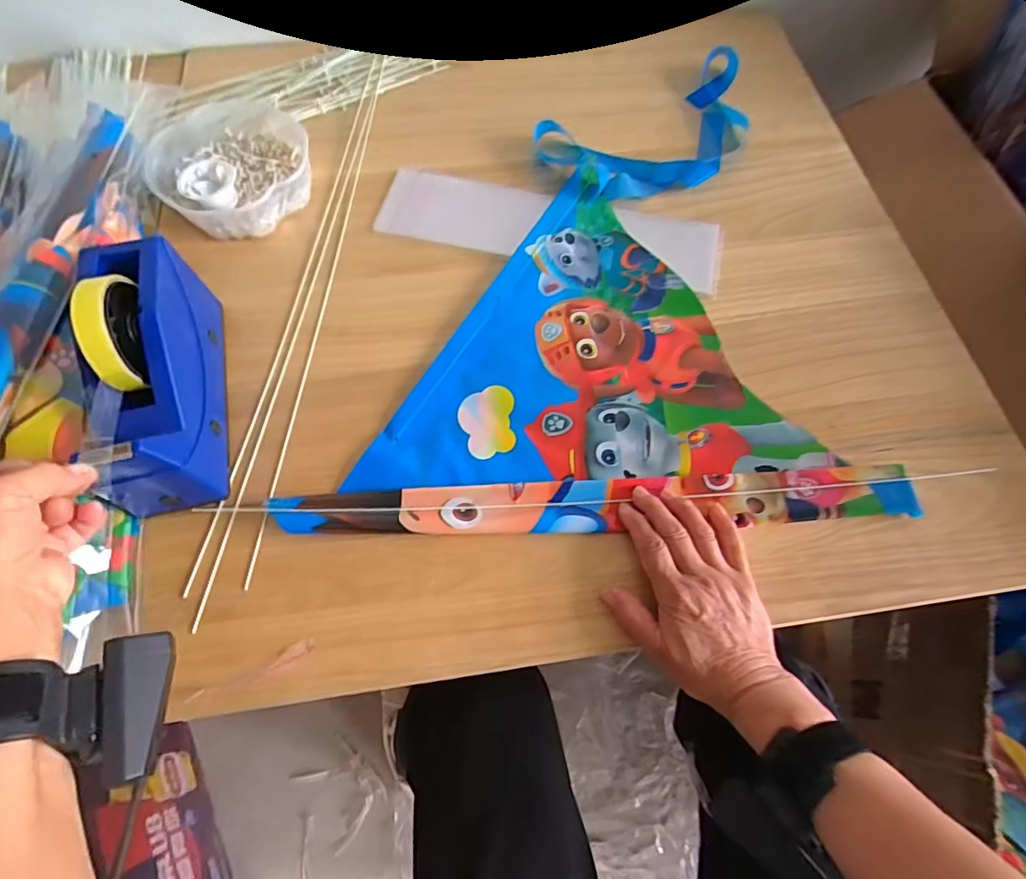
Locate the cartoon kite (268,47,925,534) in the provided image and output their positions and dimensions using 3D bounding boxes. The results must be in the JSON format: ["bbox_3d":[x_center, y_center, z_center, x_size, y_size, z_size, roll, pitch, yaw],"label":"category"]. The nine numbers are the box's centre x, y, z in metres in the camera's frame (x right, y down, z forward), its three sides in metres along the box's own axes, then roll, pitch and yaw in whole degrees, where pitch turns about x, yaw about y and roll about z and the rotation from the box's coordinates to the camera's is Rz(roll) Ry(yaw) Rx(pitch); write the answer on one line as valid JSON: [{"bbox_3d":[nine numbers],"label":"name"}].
[{"bbox_3d":[0.060,-0.176,0.528,0.470,0.016,0.544,-3,66,-3],"label":"cartoon kite"}]

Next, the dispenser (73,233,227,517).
[{"bbox_3d":[-0.284,-0.054,0.404,0.073,0.117,0.199,-10,67,-6],"label":"dispenser"}]

